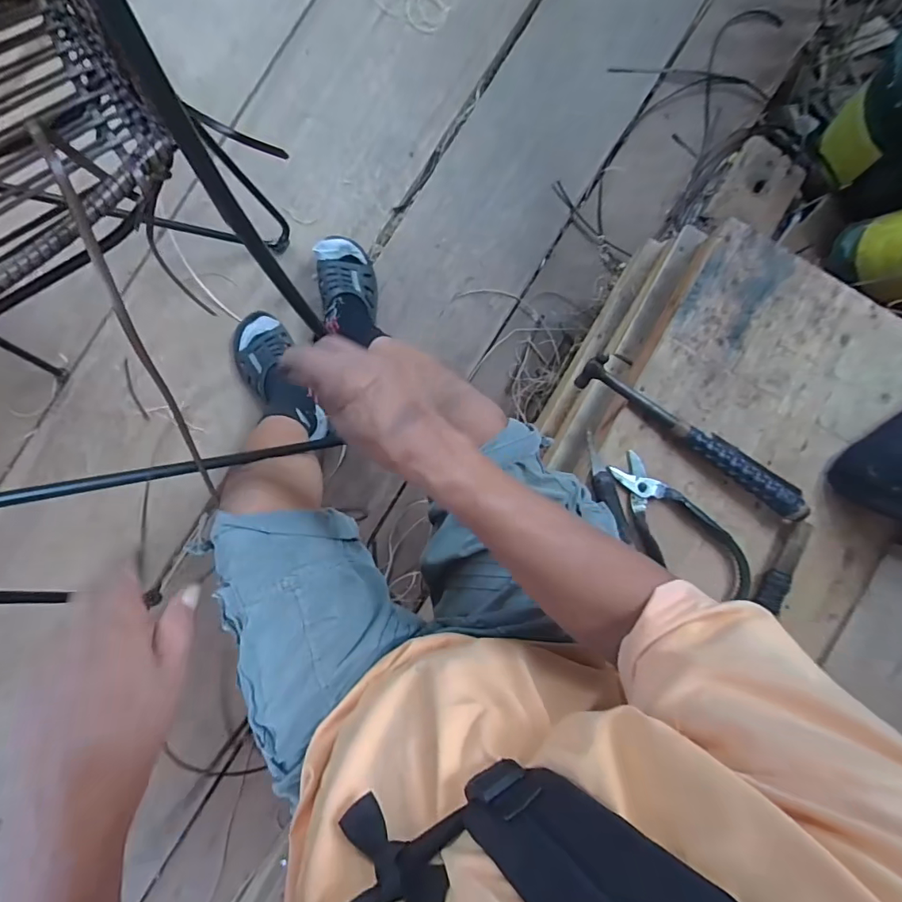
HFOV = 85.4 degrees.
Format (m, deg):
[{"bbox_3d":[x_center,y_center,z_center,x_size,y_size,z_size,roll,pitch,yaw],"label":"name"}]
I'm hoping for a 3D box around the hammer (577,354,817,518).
[{"bbox_3d":[0.287,-0.018,0.584,0.303,0.070,0.041,33,89,-3],"label":"hammer"}]

